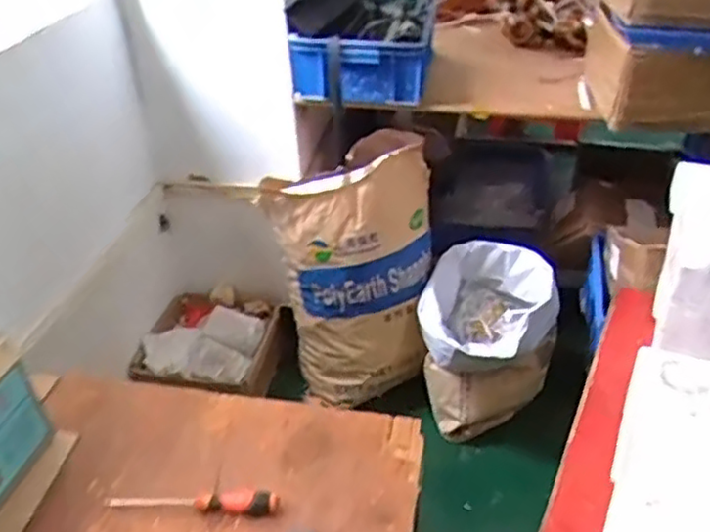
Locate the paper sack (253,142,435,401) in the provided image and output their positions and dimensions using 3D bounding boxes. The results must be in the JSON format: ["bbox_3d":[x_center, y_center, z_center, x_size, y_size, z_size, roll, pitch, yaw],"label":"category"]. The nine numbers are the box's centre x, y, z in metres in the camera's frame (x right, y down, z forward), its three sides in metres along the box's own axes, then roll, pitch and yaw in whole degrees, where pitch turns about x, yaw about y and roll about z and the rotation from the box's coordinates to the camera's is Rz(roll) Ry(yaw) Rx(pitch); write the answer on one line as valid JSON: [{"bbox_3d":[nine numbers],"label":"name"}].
[{"bbox_3d":[-0.006,0.024,1.728,0.380,0.597,0.241,1,34,4],"label":"paper sack"}]

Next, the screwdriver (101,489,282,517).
[{"bbox_3d":[-0.204,0.293,0.875,0.215,0.030,0.030,2,35,6],"label":"screwdriver"}]

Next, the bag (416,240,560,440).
[{"bbox_3d":[0.323,0.190,1.719,0.309,0.375,0.309,10,36,17],"label":"bag"}]

